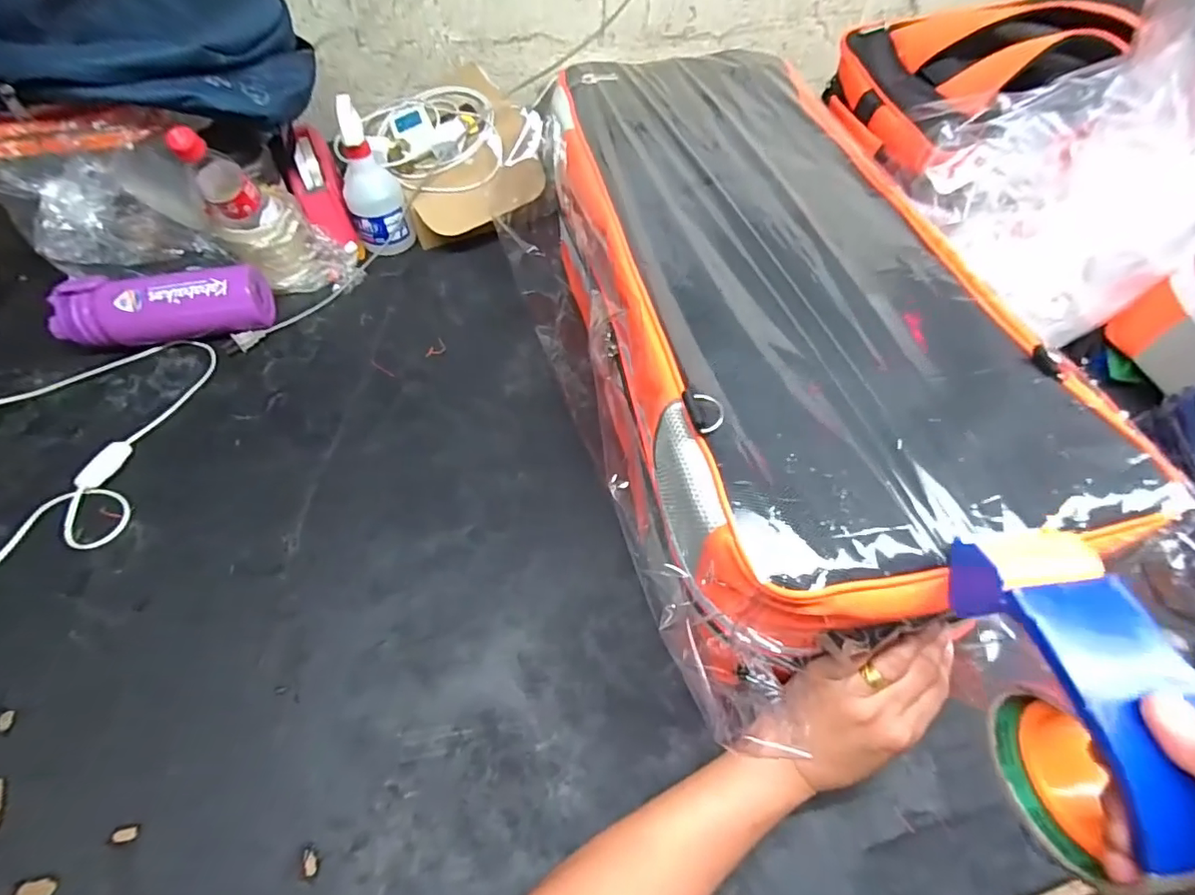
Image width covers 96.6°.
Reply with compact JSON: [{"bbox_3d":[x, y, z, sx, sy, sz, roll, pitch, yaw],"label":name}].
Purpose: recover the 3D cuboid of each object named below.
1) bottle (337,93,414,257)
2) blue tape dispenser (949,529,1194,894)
[{"bbox_3d":[-0.310,-0.359,0.735,0.081,0.180,0.080,27,59,16],"label":"bottle"},{"bbox_3d":[0.231,0.120,0.267,0.060,0.090,0.149,-3,56,-4],"label":"blue tape dispenser"}]

